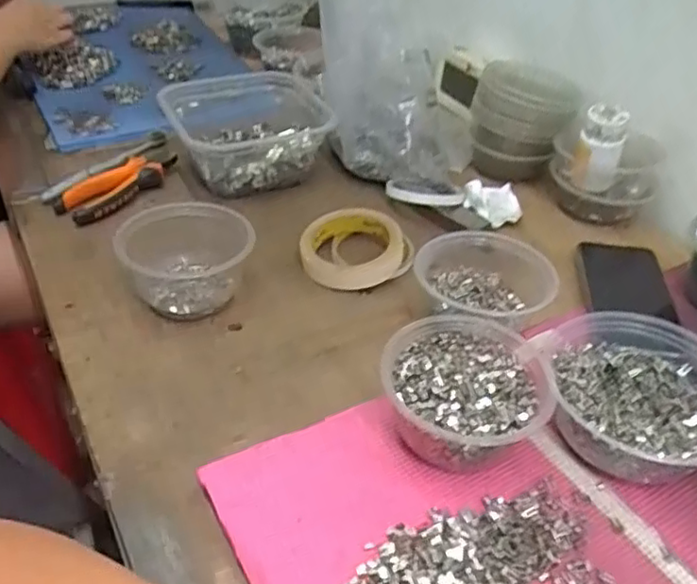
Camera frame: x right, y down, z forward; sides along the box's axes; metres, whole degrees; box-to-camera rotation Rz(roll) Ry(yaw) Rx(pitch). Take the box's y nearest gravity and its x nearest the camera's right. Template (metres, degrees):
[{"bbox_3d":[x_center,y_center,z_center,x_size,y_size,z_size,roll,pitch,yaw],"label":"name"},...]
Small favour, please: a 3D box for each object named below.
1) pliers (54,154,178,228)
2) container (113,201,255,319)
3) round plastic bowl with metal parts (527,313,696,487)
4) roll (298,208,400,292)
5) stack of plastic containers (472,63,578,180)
[{"bbox_3d":[-0.251,-0.118,0.714,0.064,0.023,0.136,31,47,29],"label":"pliers"},{"bbox_3d":[-0.144,-0.028,0.591,0.112,0.062,0.112,-8,41,-10],"label":"container"},{"bbox_3d":[0.206,0.080,0.467,0.130,0.057,0.123,1,40,0],"label":"round plastic bowl with metal parts"},{"bbox_3d":[0.004,-0.046,0.644,0.095,0.029,0.095,1,40,0],"label":"roll"},{"bbox_3d":[0.207,-0.211,0.771,0.113,0.098,0.112,14,42,15],"label":"stack of plastic containers"}]

